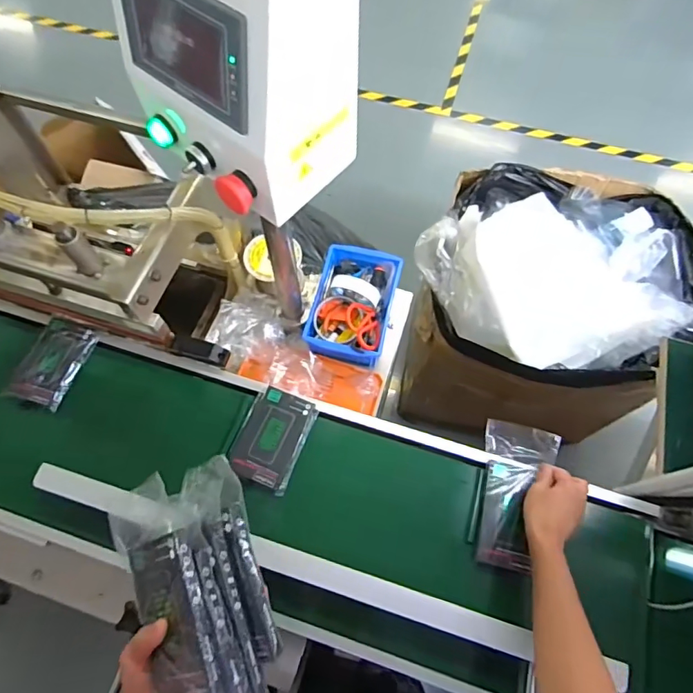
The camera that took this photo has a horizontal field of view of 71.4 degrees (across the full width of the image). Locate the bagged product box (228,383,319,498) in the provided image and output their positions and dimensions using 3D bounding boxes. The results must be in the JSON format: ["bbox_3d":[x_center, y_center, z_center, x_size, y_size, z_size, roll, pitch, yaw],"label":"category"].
[{"bbox_3d":[-0.108,0.130,0.702,0.093,0.017,0.138,20,67,8],"label":"bagged product box"}]

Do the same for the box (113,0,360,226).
[{"bbox_3d":[-0.100,-0.250,0.425,0.180,0.188,0.141,41,72,16],"label":"box"}]

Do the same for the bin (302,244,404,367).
[{"bbox_3d":[0.014,-0.078,0.856,0.139,0.066,0.214,13,66,5],"label":"bin"}]

